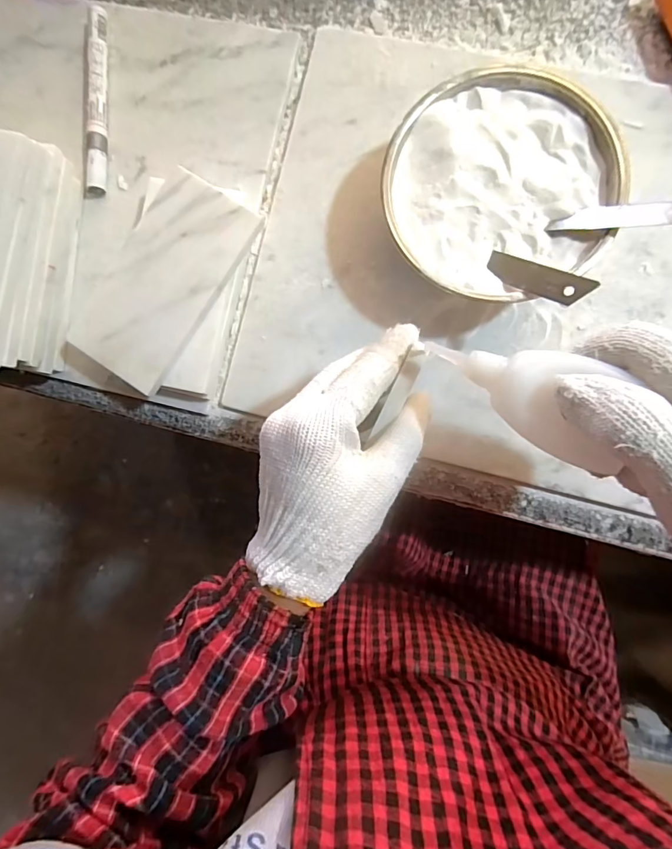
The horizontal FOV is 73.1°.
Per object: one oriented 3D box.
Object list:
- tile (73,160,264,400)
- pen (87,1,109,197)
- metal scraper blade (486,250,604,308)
[{"bbox_3d":[-0.122,-0.102,0.321,0.072,0.005,0.146,34,92,2],"label":"tile"},{"bbox_3d":[-0.185,-0.250,0.354,0.013,0.017,0.142,1,86,4],"label":"pen"},{"bbox_3d":[0.121,-0.090,0.277,0.069,0.004,0.018,40,101,42],"label":"metal scraper blade"}]

